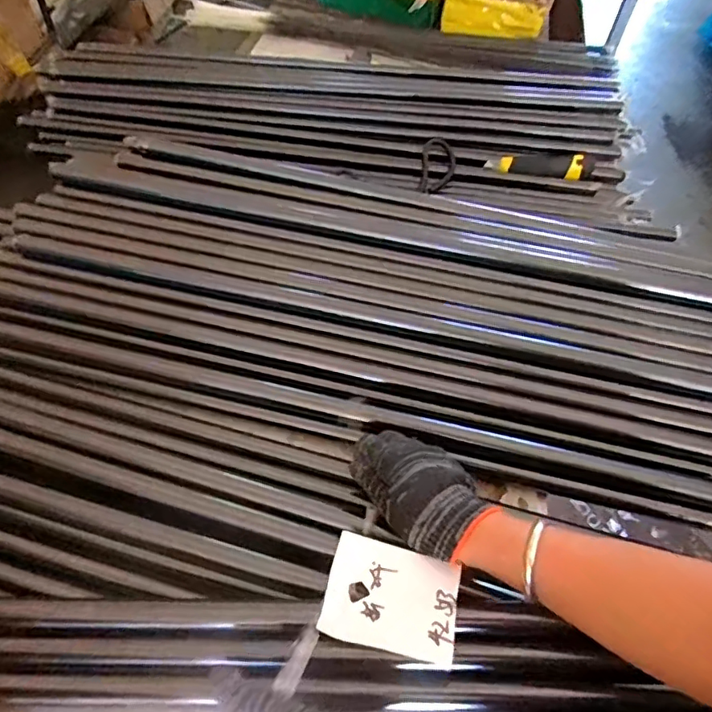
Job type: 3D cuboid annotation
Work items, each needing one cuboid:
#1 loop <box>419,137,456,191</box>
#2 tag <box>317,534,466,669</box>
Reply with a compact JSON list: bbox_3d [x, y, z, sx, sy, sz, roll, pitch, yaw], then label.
[{"bbox_3d":[0.122,-0.284,0.800,0.051,0.012,0.108,11,67,4],"label":"loop"},{"bbox_3d":[0.027,0.184,0.411,0.098,0.006,0.076,12,49,9],"label":"tag"}]

